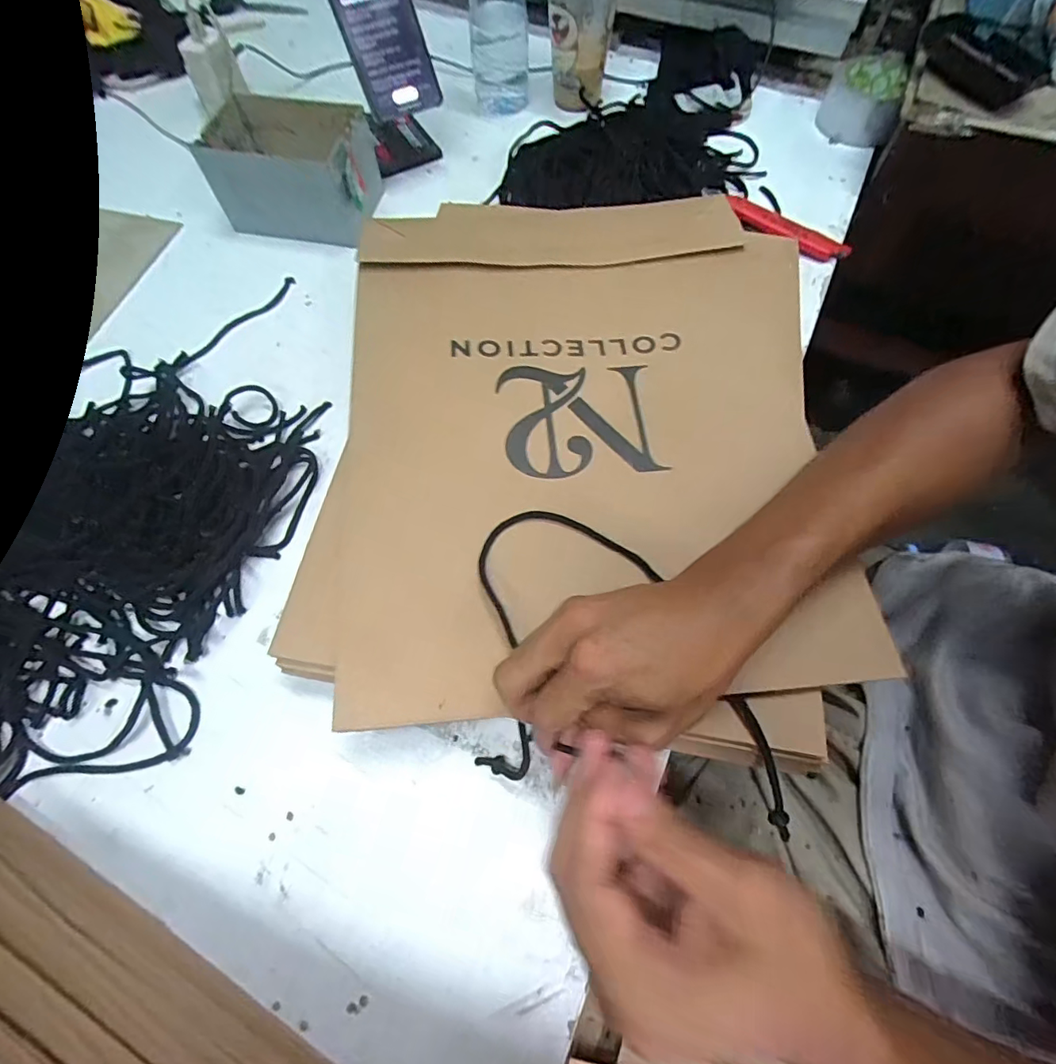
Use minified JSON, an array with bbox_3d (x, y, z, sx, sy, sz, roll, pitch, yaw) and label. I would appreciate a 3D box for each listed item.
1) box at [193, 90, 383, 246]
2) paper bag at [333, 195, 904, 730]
[{"bbox_3d":[-0.232,-0.363,0.520,0.143,0.080,0.100,12,66,6],"label":"box"},{"bbox_3d":[0.041,-0.099,0.382,0.341,0.029,0.431,-1,69,-1],"label":"paper bag"}]

